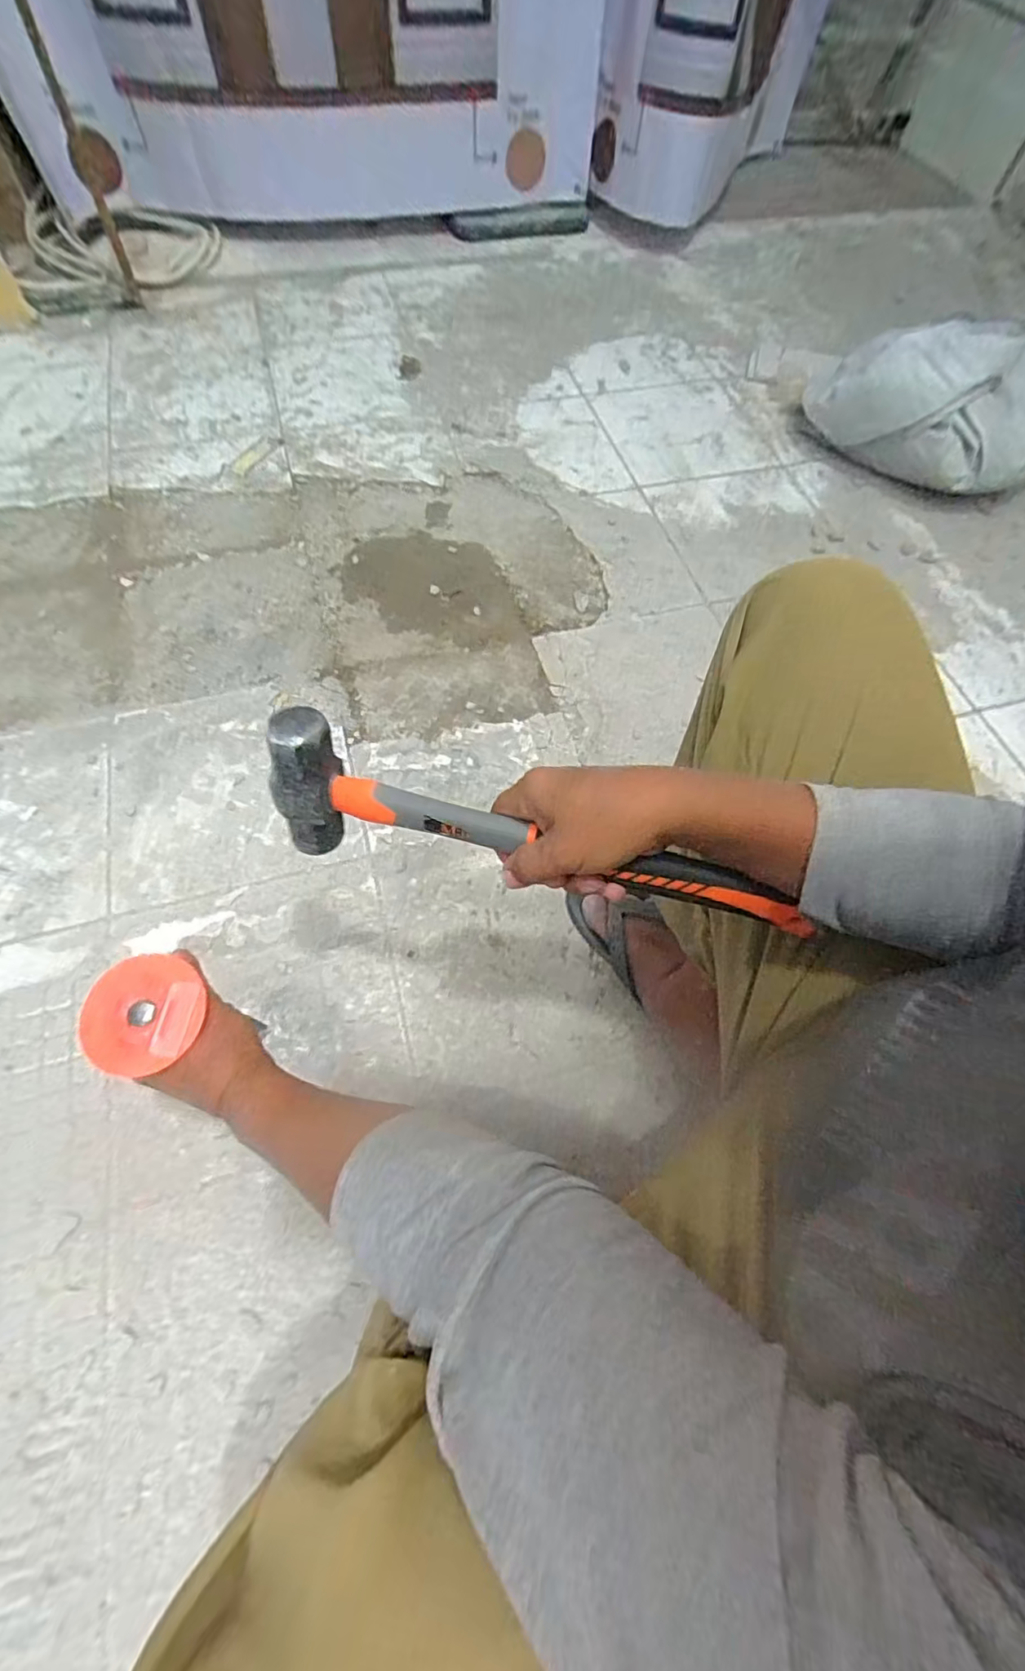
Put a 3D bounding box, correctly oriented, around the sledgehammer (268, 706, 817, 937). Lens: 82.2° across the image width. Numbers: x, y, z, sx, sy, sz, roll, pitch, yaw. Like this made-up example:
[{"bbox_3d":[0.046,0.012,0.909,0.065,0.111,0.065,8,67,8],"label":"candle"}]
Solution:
[{"bbox_3d":[0.016,0.002,0.379,0.344,0.077,0.058,14,65,2],"label":"sledgehammer"}]

